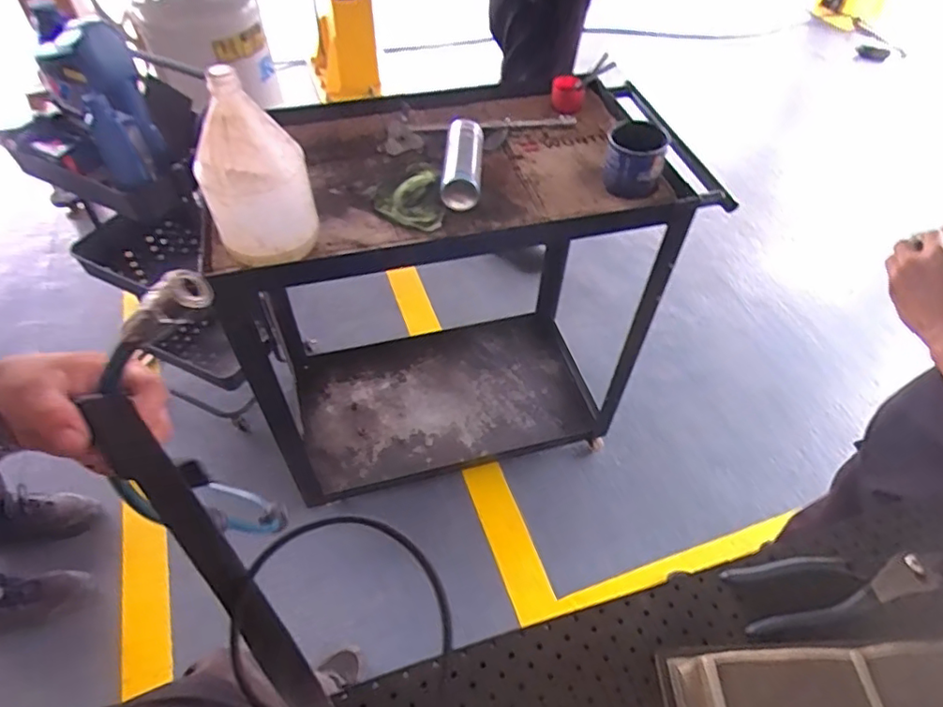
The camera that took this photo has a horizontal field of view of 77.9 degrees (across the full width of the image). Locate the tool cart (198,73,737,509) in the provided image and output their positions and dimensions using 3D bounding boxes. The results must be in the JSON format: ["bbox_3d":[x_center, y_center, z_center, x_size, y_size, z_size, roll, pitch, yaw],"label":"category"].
[{"bbox_3d":[-0.044,-0.115,1.386,0.898,0.857,0.518,-7,52,-8],"label":"tool cart"}]

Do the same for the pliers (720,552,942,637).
[{"bbox_3d":[0.307,0.183,0.471,0.198,0.010,0.049,-7,52,-8],"label":"pliers"}]

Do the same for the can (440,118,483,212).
[{"bbox_3d":[-0.016,-0.348,1.047,0.067,0.073,0.212,4,52,1],"label":"can"}]

